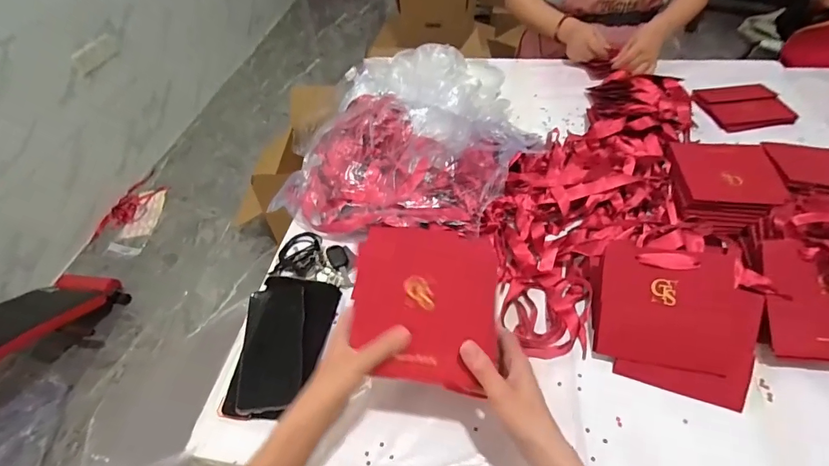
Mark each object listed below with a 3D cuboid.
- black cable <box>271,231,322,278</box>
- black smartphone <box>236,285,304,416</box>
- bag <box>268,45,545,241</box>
[{"bbox_3d":[-0.189,0.031,0.678,0.072,0.028,0.097,3,50,2],"label":"black cable"},{"bbox_3d":[-0.189,0.149,0.549,0.078,0.016,0.166,-4,50,-4],"label":"black smartphone"},{"bbox_3d":[0.013,-0.180,0.753,0.382,0.141,0.455,22,53,17],"label":"bag"}]

